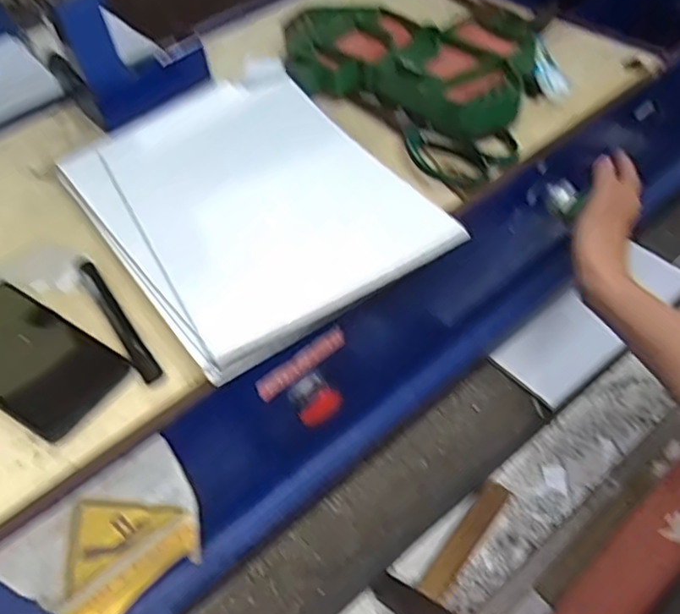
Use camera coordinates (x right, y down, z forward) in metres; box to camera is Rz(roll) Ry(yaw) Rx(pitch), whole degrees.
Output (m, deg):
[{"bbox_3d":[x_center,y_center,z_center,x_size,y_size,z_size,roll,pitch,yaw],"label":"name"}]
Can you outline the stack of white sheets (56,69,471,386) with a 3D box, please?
[{"bbox_3d":[-0.088,-0.101,0.540,0.225,0.016,0.332,-28,51,-12],"label":"stack of white sheets"}]

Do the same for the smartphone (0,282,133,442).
[{"bbox_3d":[-0.233,0.036,0.473,0.152,0.010,0.076,28,58,26],"label":"smartphone"}]

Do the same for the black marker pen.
[{"bbox_3d":[-0.173,0.007,0.489,0.014,0.010,0.141,-31,53,-19],"label":"black marker pen"}]

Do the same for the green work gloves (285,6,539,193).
[{"bbox_3d":[0.086,-0.252,0.653,0.229,0.041,0.311,-35,55,-21],"label":"green work gloves"}]

